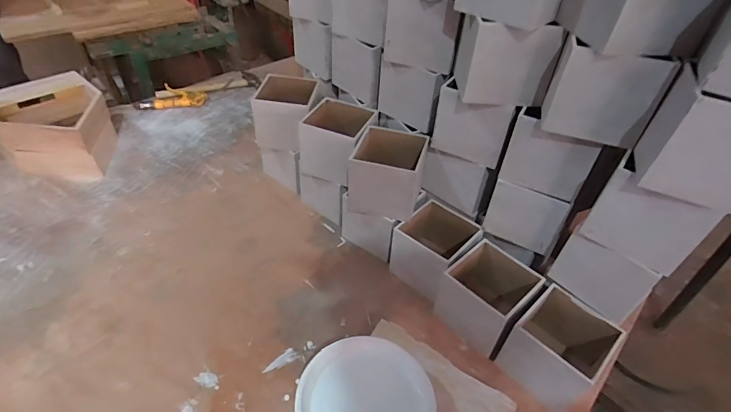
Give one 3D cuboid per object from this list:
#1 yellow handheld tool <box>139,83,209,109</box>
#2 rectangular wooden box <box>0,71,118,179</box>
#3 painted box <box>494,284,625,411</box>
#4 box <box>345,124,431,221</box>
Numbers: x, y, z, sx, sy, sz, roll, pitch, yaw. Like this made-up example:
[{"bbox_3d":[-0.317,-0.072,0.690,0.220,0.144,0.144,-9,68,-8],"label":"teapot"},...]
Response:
[{"bbox_3d":[-0.522,-0.297,1.120,0.167,0.033,0.069,-6,43,-11],"label":"yellow handheld tool"},{"bbox_3d":[-0.664,-0.155,0.888,0.212,0.121,0.234,-30,53,-32],"label":"rectangular wooden box"},{"bbox_3d":[0.269,0.203,0.584,0.116,0.103,0.114,-27,51,-30],"label":"painted box"},{"bbox_3d":[0.040,-0.054,0.713,0.112,0.111,0.118,14,42,11],"label":"box"}]

